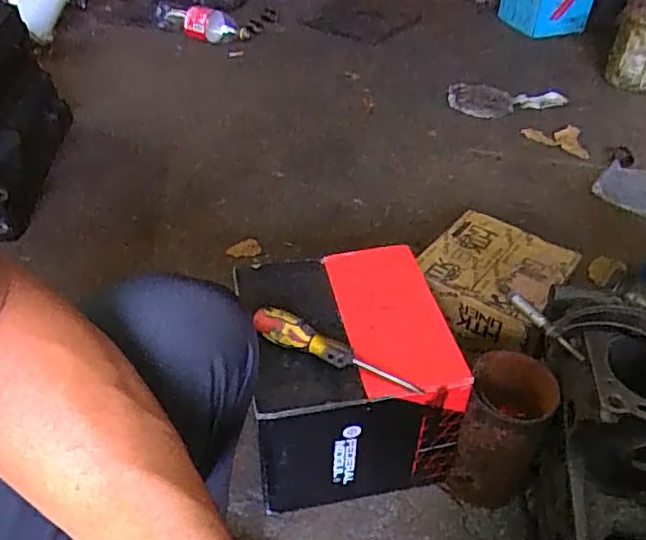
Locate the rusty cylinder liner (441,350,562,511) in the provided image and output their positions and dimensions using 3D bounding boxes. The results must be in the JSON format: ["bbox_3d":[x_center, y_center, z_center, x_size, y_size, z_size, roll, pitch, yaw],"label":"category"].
[{"bbox_3d":[0.209,0.194,0.710,0.089,0.183,0.092,20,45,20],"label":"rusty cylinder liner"}]

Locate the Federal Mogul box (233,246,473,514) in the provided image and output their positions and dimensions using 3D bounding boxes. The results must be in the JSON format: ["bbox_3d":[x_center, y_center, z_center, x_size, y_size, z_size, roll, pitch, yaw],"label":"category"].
[{"bbox_3d":[0.027,0.139,0.768,0.224,0.231,0.230,-6,42,-9],"label":"Federal Mogul box"}]

